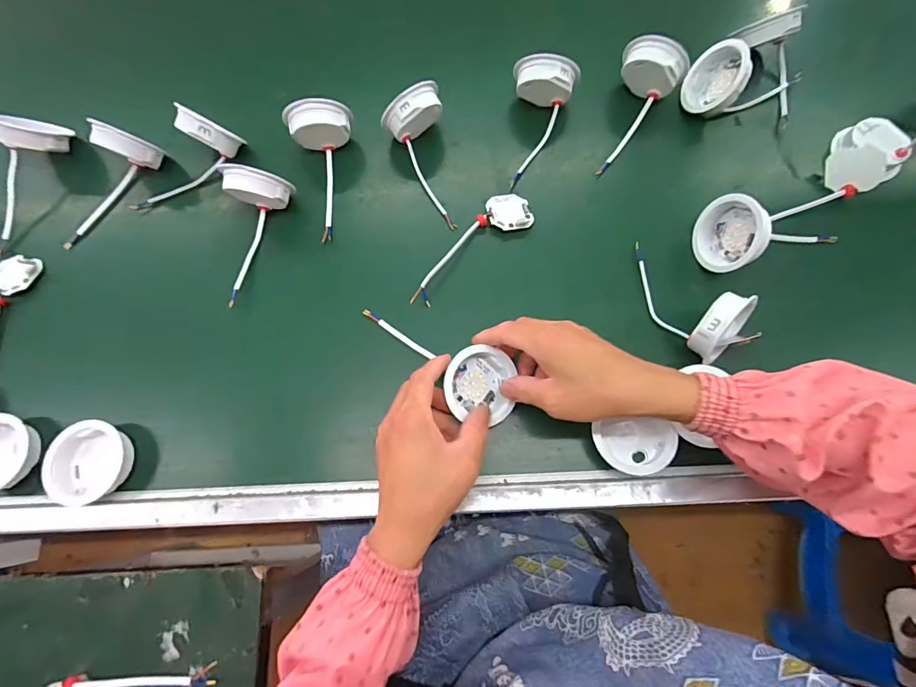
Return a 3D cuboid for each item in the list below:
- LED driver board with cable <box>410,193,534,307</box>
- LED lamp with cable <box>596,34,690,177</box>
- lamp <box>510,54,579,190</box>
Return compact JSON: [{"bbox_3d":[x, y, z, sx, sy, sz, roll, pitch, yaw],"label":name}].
[{"bbox_3d":[0.011,-0.105,0.458,0.166,0.023,0.049,-40,74,-9],"label":"LED driver board with cable"},{"bbox_3d":[0.193,-0.259,0.471,0.071,0.077,0.123,24,75,10],"label":"LED lamp with cable"},{"bbox_3d":[0.088,-0.245,0.470,0.070,0.070,0.121,8,73,6],"label":"lamp"}]

